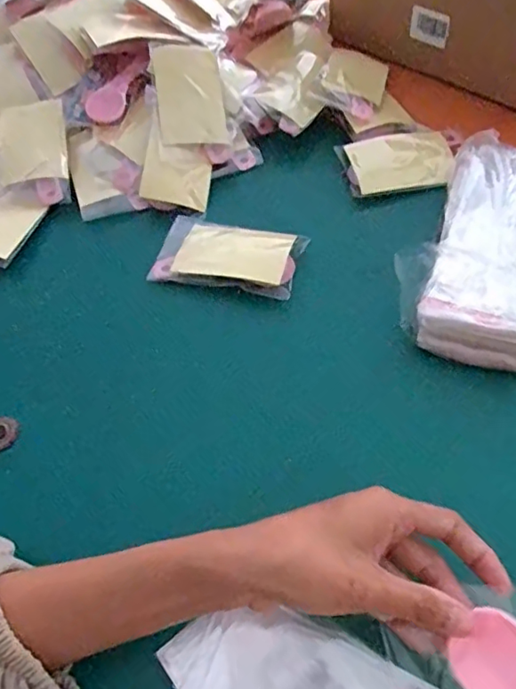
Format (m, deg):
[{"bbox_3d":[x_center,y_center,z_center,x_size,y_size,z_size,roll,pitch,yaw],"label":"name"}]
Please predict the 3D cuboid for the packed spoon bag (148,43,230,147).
[{"bbox_3d":[-0.062,-0.225,0.496,0.060,0.018,0.092,-9,93,-20],"label":"packed spoon bag"}]

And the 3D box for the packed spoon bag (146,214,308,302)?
[{"bbox_3d":[-0.023,-0.079,0.452,0.115,0.012,0.075,10,59,12],"label":"packed spoon bag"}]

